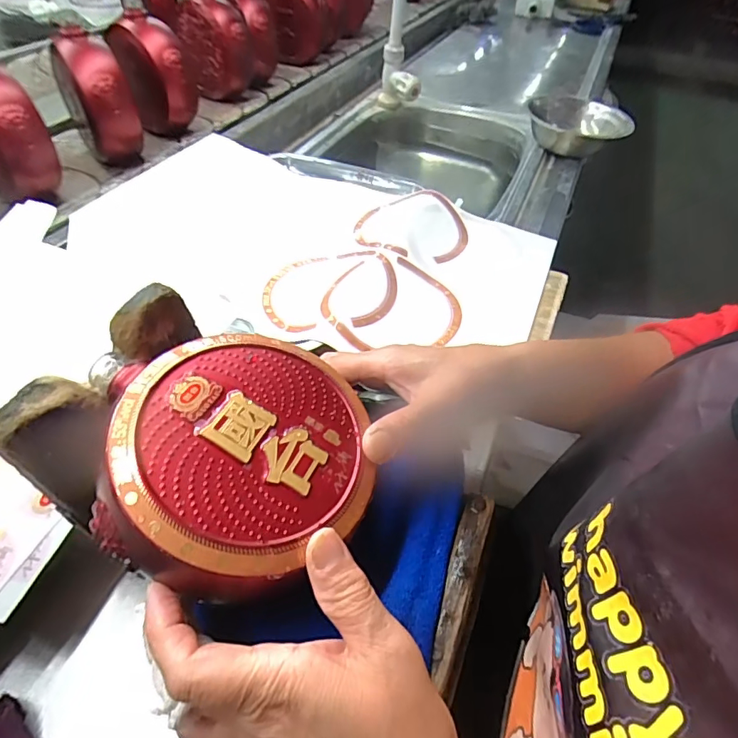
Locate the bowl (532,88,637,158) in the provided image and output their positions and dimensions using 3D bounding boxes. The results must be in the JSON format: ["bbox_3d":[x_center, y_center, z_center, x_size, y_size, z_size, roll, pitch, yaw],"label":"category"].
[{"bbox_3d":[0.321,-0.395,0.765,0.143,0.062,0.142,7,48,1],"label":"bowl"}]

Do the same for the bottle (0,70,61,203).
[{"bbox_3d":[-0.405,-0.259,0.528,0.113,0.128,0.064,35,54,24],"label":"bottle"}]

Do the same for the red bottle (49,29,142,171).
[{"bbox_3d":[-0.348,-0.341,0.621,0.075,0.142,0.131,-20,53,-21],"label":"red bottle"}]

